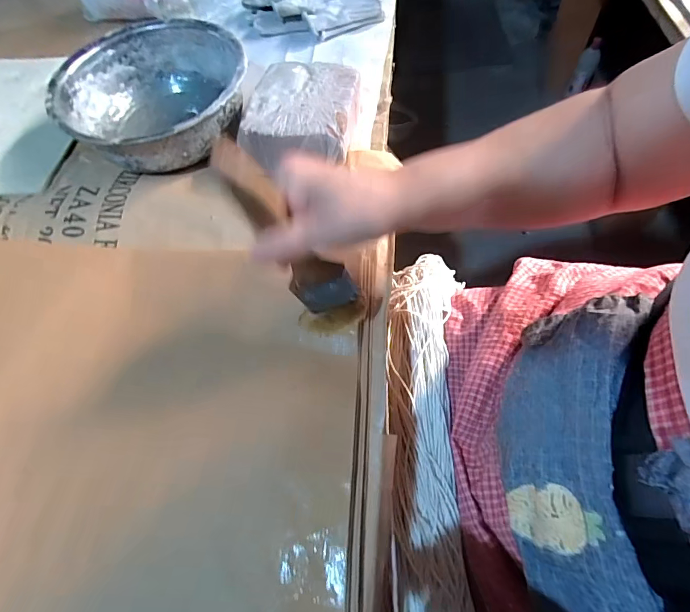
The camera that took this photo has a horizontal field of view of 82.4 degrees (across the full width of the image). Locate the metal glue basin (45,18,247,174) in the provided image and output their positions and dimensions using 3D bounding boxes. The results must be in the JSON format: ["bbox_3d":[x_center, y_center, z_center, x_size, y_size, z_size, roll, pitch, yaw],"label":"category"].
[{"bbox_3d":[-0.221,-0.245,0.474,0.208,0.073,0.221,-1,63,3],"label":"metal glue basin"}]

